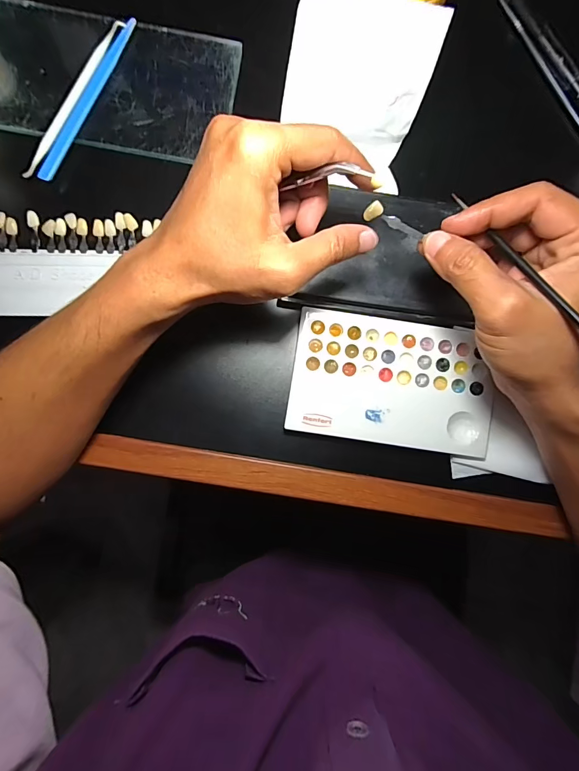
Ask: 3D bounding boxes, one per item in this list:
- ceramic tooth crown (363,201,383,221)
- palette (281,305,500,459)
[{"bbox_3d":[0.050,-0.103,0.223,0.011,0.006,0.008,-41,90,-3],"label":"ceramic tooth crown"},{"bbox_3d":[0.077,-0.003,0.281,0.149,0.005,0.093,9,88,-2],"label":"palette"}]

